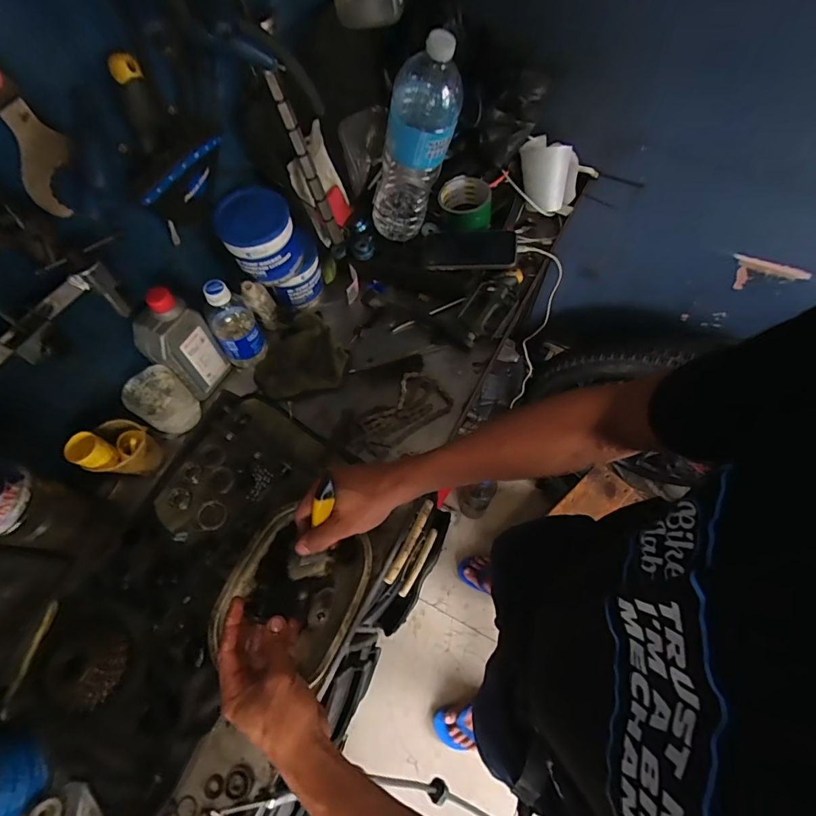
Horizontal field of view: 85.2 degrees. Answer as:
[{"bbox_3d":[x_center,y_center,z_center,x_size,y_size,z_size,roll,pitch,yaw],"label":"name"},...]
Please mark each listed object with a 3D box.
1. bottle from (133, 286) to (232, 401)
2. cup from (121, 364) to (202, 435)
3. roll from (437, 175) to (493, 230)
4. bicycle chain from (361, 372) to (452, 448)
[{"bbox_3d":[-0.316,-0.086,0.627,0.050,0.171,0.083,35,70,18],"label":"bottle"},{"bbox_3d":[-0.343,-0.006,0.631,0.063,0.090,0.068,-1,64,2],"label":"cup"},{"bbox_3d":[0.096,-0.339,0.749,0.083,0.052,0.088,-1,64,2],"label":"roll"},{"bbox_3d":[-0.004,0.001,0.664,0.133,0.025,0.074,-32,67,-13],"label":"bicycle chain"}]

